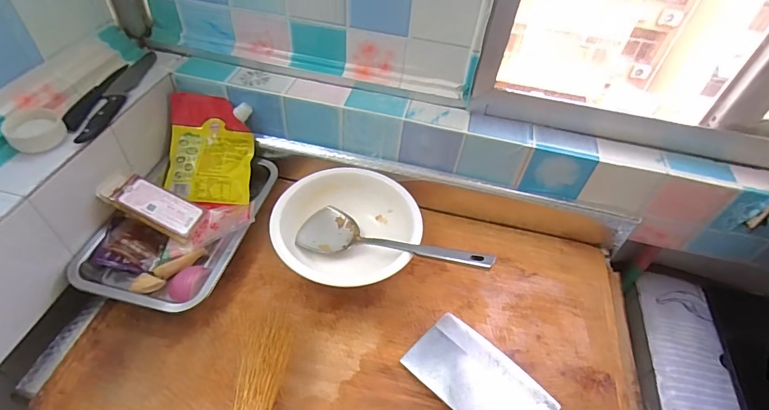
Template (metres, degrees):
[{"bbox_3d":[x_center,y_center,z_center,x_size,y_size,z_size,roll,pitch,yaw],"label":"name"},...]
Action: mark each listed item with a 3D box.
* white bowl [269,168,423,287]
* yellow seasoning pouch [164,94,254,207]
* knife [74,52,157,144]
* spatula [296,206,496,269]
[{"bbox_3d":[-0.059,0.039,0.654,0.212,0.080,0.196,3,47,-3],"label":"white bowl"},{"bbox_3d":[-0.286,-0.090,0.683,0.133,0.035,0.175,3,83,-2],"label":"yellow seasoning pouch"},{"bbox_3d":[-0.397,-0.172,0.627,0.041,0.013,0.234,3,47,-3],"label":"knife"},{"bbox_3d":[0.009,0.052,0.609,0.305,0.030,0.082,6,43,31],"label":"spatula"}]

